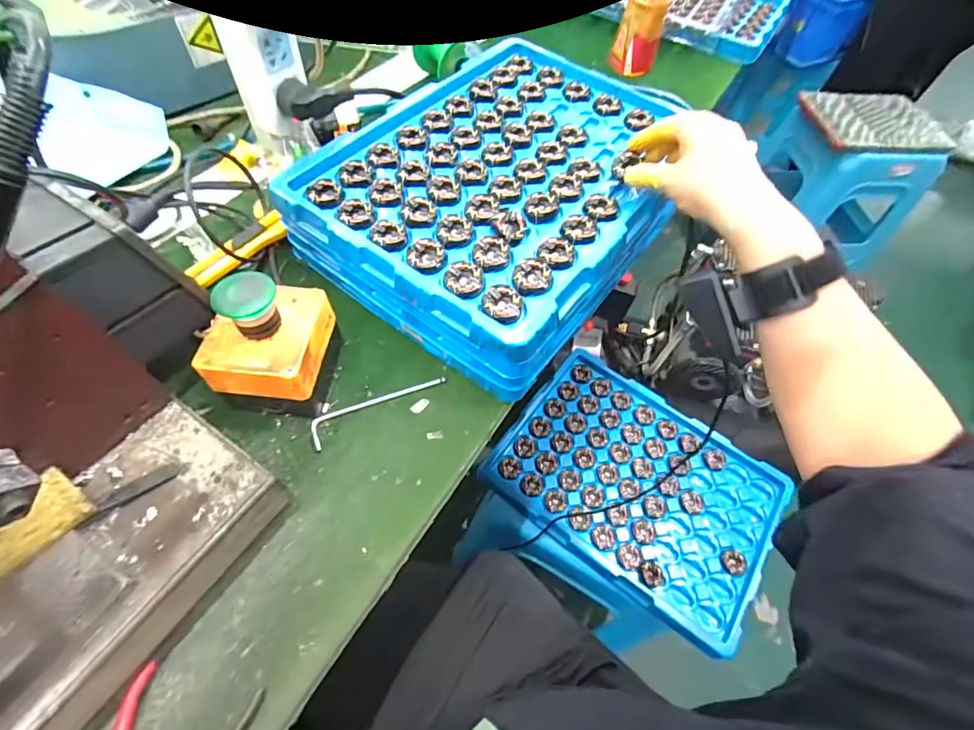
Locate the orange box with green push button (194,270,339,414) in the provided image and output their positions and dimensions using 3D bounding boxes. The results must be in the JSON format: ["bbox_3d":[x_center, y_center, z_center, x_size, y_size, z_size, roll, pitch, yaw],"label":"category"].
[{"bbox_3d":[-0.158,-0.018,0.330,0.070,0.099,0.079,7,58,-1],"label":"orange box with green push button"}]

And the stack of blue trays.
[{"bbox_3d":[0.024,-0.179,0.459,0.278,0.075,0.377,34,62,16],"label":"stack of blue trays"}]

